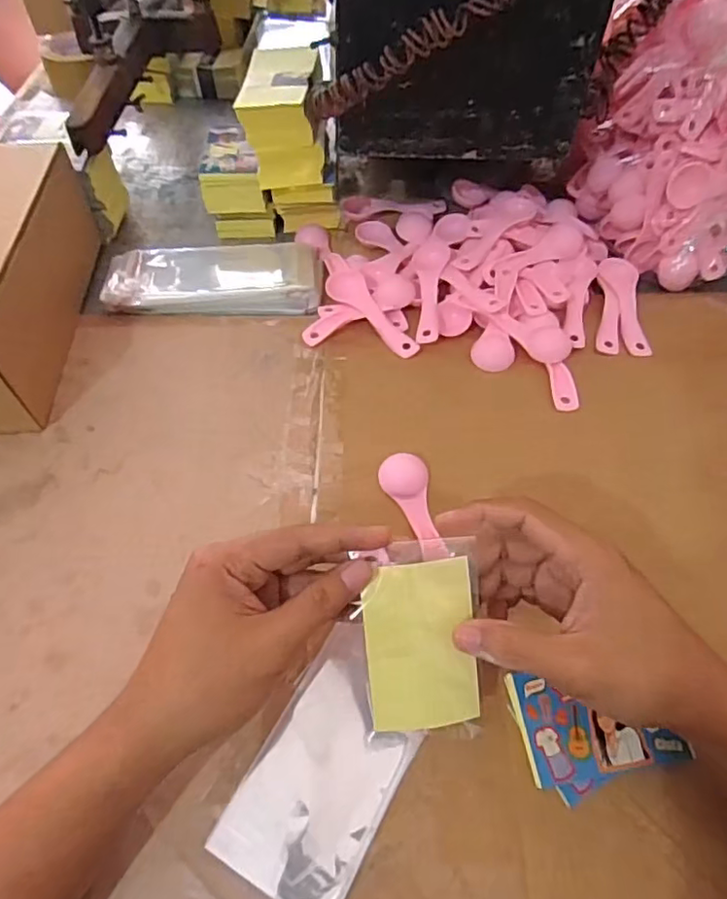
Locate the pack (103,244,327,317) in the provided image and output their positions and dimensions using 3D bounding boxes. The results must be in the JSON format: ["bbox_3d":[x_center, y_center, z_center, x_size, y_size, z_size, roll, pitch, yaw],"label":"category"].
[{"bbox_3d":[-0.140,-0.170,0.561,0.194,0.019,0.101,-2,57,-2],"label":"pack"}]

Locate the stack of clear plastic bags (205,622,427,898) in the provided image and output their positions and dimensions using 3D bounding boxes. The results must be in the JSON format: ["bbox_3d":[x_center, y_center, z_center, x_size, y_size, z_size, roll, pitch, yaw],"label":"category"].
[{"bbox_3d":[-0.017,0.177,0.334,0.074,0.012,0.133,27,61,16],"label":"stack of clear plastic bags"}]

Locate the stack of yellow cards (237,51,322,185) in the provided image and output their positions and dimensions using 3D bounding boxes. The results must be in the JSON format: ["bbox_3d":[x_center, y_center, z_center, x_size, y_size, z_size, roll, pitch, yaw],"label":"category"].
[{"bbox_3d":[-0.073,-0.307,0.542,0.071,0.091,0.087,0,54,0],"label":"stack of yellow cards"}]

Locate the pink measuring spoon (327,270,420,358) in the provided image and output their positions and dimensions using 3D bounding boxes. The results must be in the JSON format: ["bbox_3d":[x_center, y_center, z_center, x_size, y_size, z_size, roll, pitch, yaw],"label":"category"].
[{"bbox_3d":[0.005,-0.123,0.528,0.033,0.012,0.115,-28,62,-17],"label":"pink measuring spoon"}]

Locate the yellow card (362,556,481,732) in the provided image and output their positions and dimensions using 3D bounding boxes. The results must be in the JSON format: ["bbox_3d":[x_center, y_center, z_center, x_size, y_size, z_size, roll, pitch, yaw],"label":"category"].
[{"bbox_3d":[0.031,0.107,0.319,0.058,0.004,0.089,-6,94,-5],"label":"yellow card"}]

